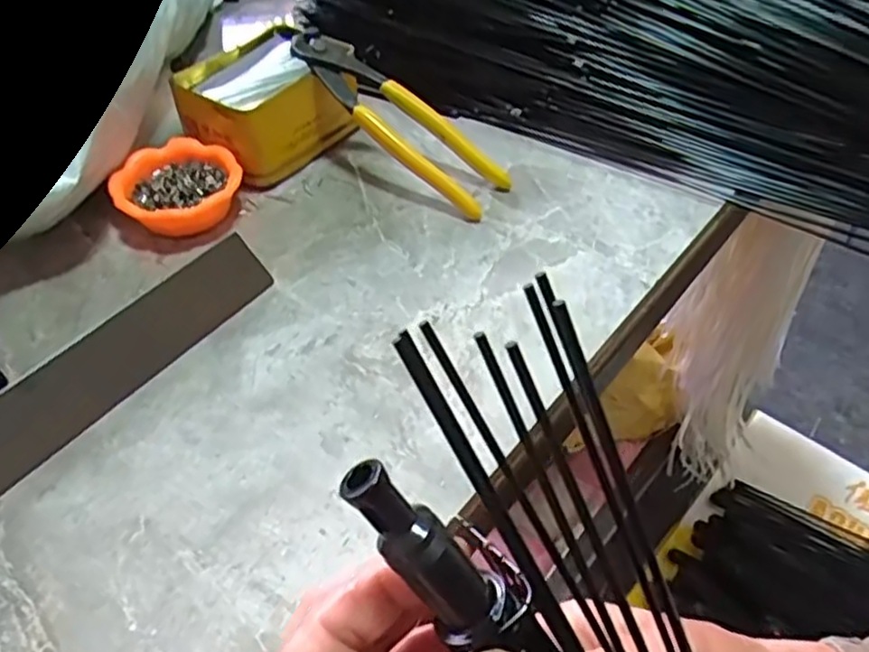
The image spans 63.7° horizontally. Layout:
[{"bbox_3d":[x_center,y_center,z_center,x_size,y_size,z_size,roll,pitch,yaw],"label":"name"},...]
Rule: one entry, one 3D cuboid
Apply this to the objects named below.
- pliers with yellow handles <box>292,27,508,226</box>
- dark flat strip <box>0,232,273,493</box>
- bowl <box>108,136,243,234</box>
[{"bbox_3d":[-0.024,-0.137,0.461,0.166,0.022,0.053,42,56,5],"label":"pliers with yellow handles"},{"bbox_3d":[-0.168,0.025,0.344,0.214,0.009,0.036,-44,103,-31],"label":"dark flat strip"},{"bbox_3d":[-0.159,-0.084,0.439,0.073,0.027,0.082,-10,46,-9],"label":"bowl"}]

